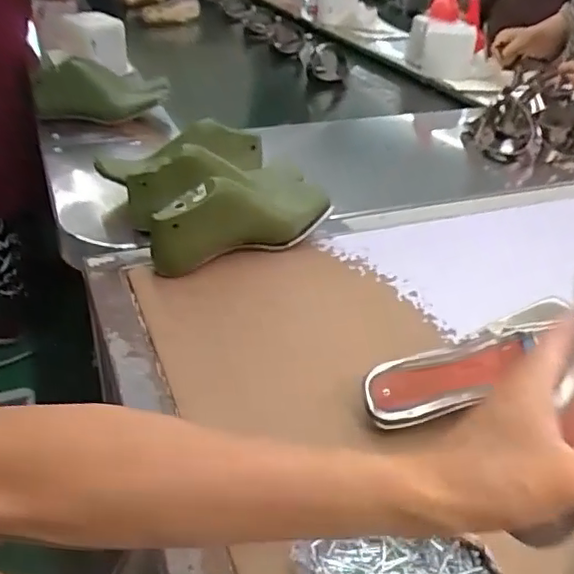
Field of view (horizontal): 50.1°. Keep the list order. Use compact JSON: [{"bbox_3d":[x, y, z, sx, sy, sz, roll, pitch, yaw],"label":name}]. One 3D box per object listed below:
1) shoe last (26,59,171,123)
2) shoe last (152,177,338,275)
[{"bbox_3d":[-0.333,-0.352,1.098,0.236,0.084,0.101,-3,33,-11],"label":"shoe last"},{"bbox_3d":[-0.047,-0.083,0.726,0.250,0.105,0.069,-26,43,-38],"label":"shoe last"}]

